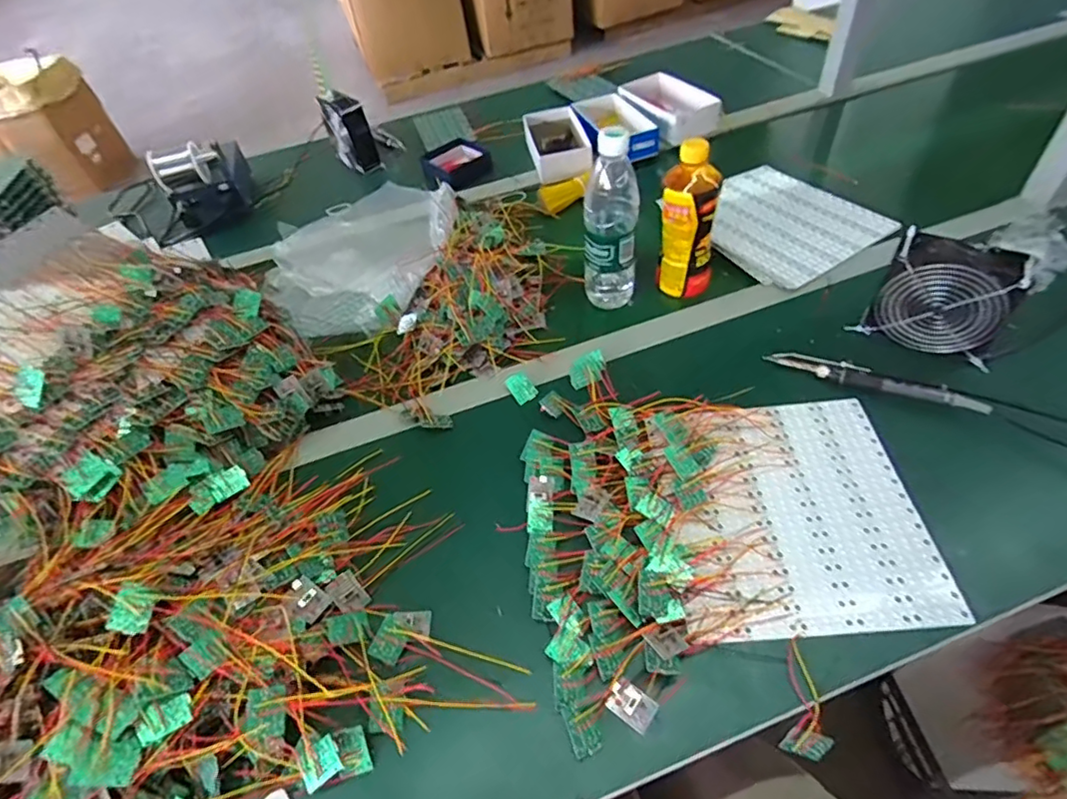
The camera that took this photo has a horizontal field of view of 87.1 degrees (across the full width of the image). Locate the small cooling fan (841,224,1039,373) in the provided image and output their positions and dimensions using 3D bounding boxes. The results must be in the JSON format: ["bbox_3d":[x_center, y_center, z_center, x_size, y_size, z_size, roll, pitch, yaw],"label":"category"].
[{"bbox_3d":[0.435,-0.107,0.598,0.119,0.127,0.034,17,54,22],"label":"small cooling fan"}]

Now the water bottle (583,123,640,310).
[{"bbox_3d":[0.092,-0.211,0.677,0.068,0.212,0.060,-4,51,7],"label":"water bottle"}]

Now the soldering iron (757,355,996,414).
[{"bbox_3d":[0.367,-0.024,0.609,0.207,0.028,0.027,21,57,19],"label":"soldering iron"}]

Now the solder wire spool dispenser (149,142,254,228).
[{"bbox_3d":[-0.593,-0.409,1.008,0.121,0.135,0.179,-21,51,-7],"label":"solder wire spool dispenser"}]

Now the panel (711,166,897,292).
[{"bbox_3d":[0.352,-0.261,0.819,0.227,0.016,0.235,-29,53,-17],"label":"panel"}]

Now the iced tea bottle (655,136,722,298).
[{"bbox_3d":[0.191,-0.222,0.696,0.068,0.187,0.068,7,53,16],"label":"iced tea bottle"}]

